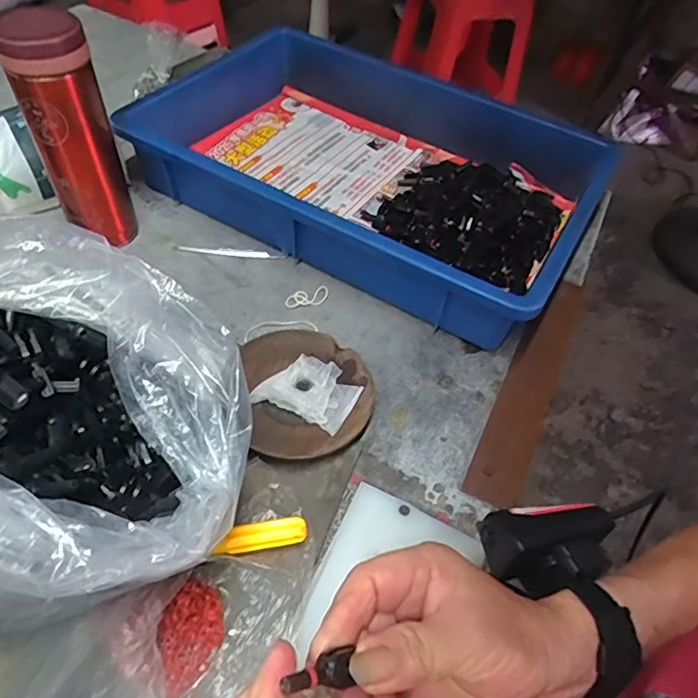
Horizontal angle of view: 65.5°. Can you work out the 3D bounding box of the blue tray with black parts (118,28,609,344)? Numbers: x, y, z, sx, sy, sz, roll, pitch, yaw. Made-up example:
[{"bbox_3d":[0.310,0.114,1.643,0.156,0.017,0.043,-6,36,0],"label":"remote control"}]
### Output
[{"bbox_3d":[0.018,-0.200,0.562,0.441,0.074,0.305,28,54,14],"label":"blue tray with black parts"}]

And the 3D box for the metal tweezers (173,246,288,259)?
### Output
[{"bbox_3d":[-0.114,-0.093,0.520,0.106,0.004,0.012,6,52,-3],"label":"metal tweezers"}]

